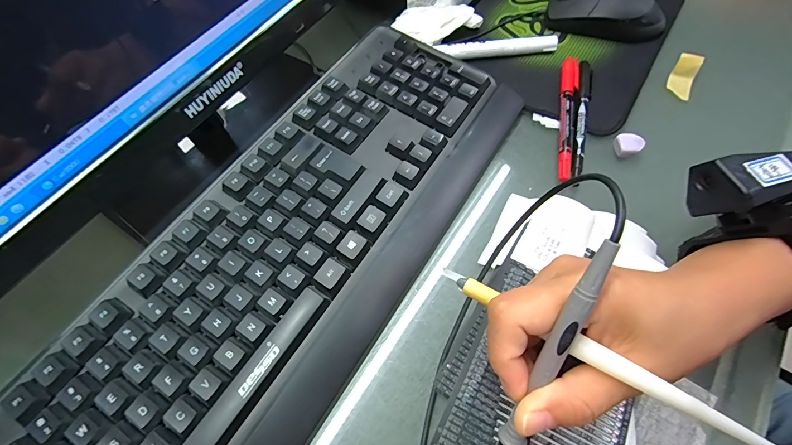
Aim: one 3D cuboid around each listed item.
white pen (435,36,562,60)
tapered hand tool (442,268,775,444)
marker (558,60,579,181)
[{"bbox_3d":[0.101,-0.177,0.369,0.119,0.011,0.014,-7,61,0],"label":"white pen"},{"bbox_3d":[0.085,0.057,0.165,0.146,0.005,0.009,27,62,27],"label":"tapered hand tool"},{"bbox_3d":[0.152,-0.096,0.325,0.013,0.013,0.139,10,62,9],"label":"marker"}]

